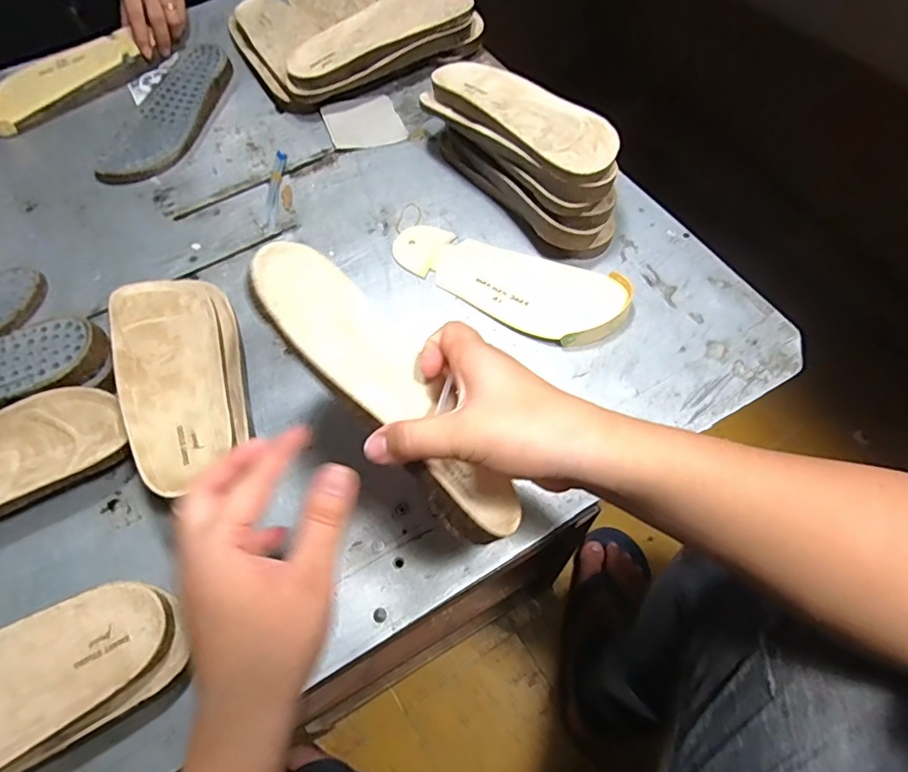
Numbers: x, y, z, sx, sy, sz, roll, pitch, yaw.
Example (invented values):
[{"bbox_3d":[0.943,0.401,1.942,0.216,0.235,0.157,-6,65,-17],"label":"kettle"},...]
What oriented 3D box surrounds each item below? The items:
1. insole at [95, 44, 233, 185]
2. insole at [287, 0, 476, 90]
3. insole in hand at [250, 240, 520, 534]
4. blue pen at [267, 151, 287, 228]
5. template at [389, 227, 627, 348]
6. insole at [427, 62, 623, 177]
[{"bbox_3d":[-0.395,-0.382,0.730,0.103,0.025,0.267,10,62,9],"label":"insole"},{"bbox_3d":[-0.103,-0.479,0.704,0.265,0.019,0.096,-29,70,-7],"label":"insole"},{"bbox_3d":[-0.045,-0.004,0.378,0.257,0.116,0.019,48,117,2],"label":"insole in hand"},{"bbox_3d":[-0.226,-0.250,0.658,0.014,0.010,0.130,-2,61,2],"label":"blue pen"},{"bbox_3d":[0.051,-0.113,0.563,0.261,0.016,0.097,22,65,14],"label":"template"},{"bbox_3d":[0.069,-0.303,0.578,0.100,0.019,0.266,-33,59,-21],"label":"insole"}]

